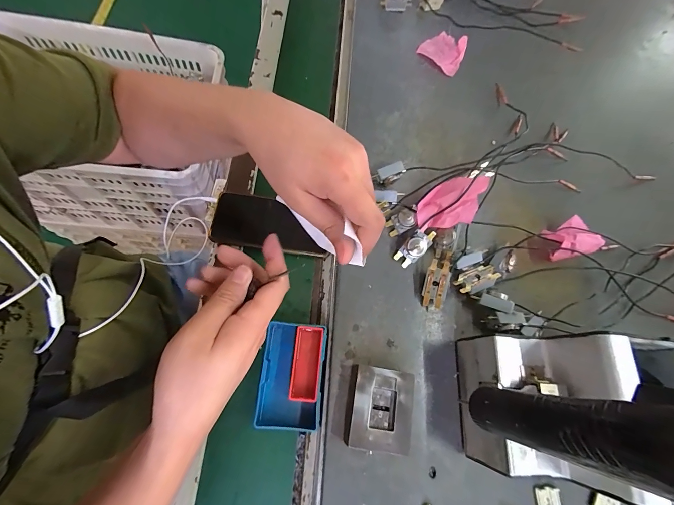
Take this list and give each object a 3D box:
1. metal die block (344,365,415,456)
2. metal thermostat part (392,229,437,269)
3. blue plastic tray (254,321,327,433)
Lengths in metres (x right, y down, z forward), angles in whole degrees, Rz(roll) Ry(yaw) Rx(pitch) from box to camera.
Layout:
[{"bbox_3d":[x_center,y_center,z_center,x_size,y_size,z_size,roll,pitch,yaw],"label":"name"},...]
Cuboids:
[{"bbox_3d":[0.046,0.170,0.339,0.068,0.031,0.078,11,69,-4],"label":"metal die block"},{"bbox_3d":[0.104,-0.008,0.407,0.026,0.026,0.056,44,71,8],"label":"metal thermostat part"},{"bbox_3d":[-0.052,0.144,0.364,0.071,0.026,0.113,7,70,-6],"label":"blue plastic tray"}]

